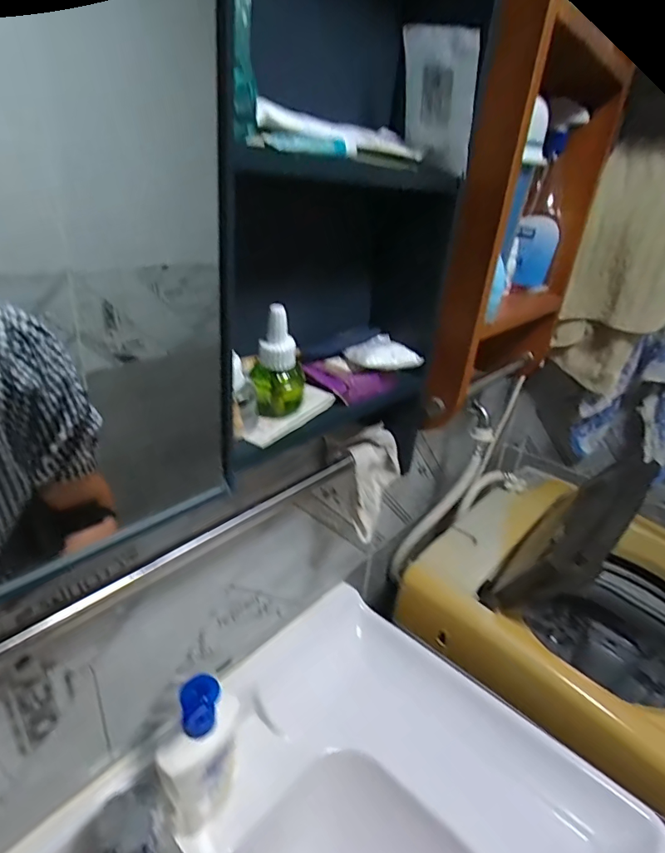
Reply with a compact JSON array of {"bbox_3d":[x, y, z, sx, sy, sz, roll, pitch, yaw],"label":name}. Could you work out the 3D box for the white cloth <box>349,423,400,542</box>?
[{"bbox_3d":[0.047,0.062,0.571,0.045,0.125,0.059,22,31,28],"label":"white cloth"}]

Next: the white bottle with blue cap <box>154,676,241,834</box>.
[{"bbox_3d":[-0.131,0.328,0.476,0.037,0.178,0.086,24,32,31],"label":"white bottle with blue cap"}]

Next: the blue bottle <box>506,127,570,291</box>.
[{"bbox_3d":[0.282,-0.282,0.632,0.052,0.185,0.071,13,28,14],"label":"blue bottle"}]

